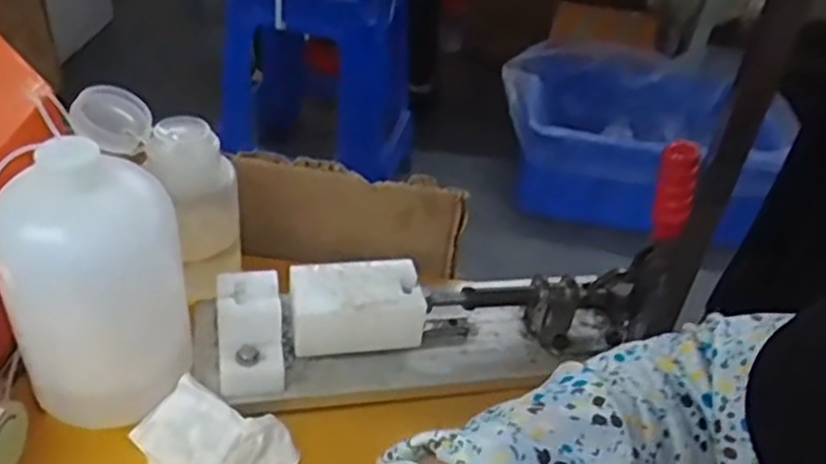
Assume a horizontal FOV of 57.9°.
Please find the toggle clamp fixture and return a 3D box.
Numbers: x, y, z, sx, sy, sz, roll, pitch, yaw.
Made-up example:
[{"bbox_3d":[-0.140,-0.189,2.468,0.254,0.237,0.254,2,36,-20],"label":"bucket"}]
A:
[{"bbox_3d":[0.024,0.020,0.411,0.280,0.111,0.068,-5,40,-16],"label":"toggle clamp fixture"}]

